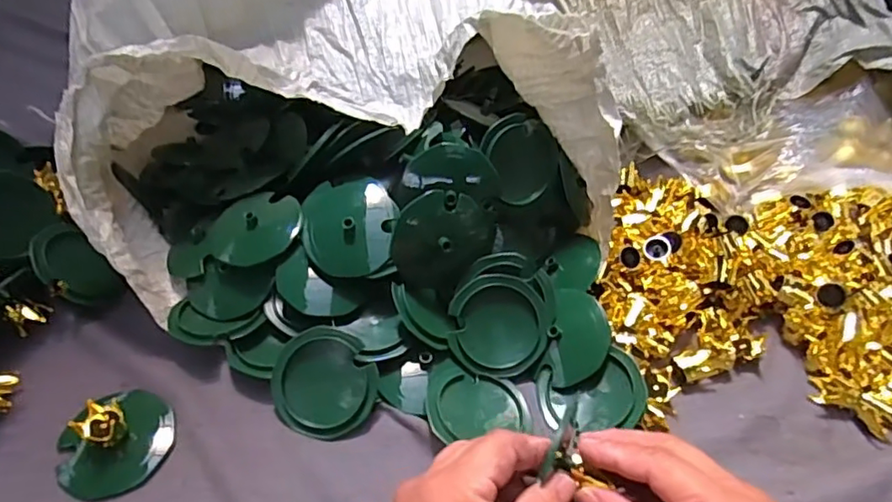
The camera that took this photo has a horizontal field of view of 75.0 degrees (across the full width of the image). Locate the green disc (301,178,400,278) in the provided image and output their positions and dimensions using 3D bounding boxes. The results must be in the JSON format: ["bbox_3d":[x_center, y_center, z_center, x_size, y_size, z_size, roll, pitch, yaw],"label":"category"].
[{"bbox_3d":[-0.082,-0.018,0.490,0.073,0.078,0.018,-9,8,-24],"label":"green disc"}]

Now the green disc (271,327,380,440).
[{"bbox_3d":[-0.087,0.094,0.417,0.075,0.010,0.072,0,79,1],"label":"green disc"}]

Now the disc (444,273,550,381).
[{"bbox_3d":[0.040,0.055,0.441,0.074,0.004,0.074,-12,80,-7],"label":"disc"}]

